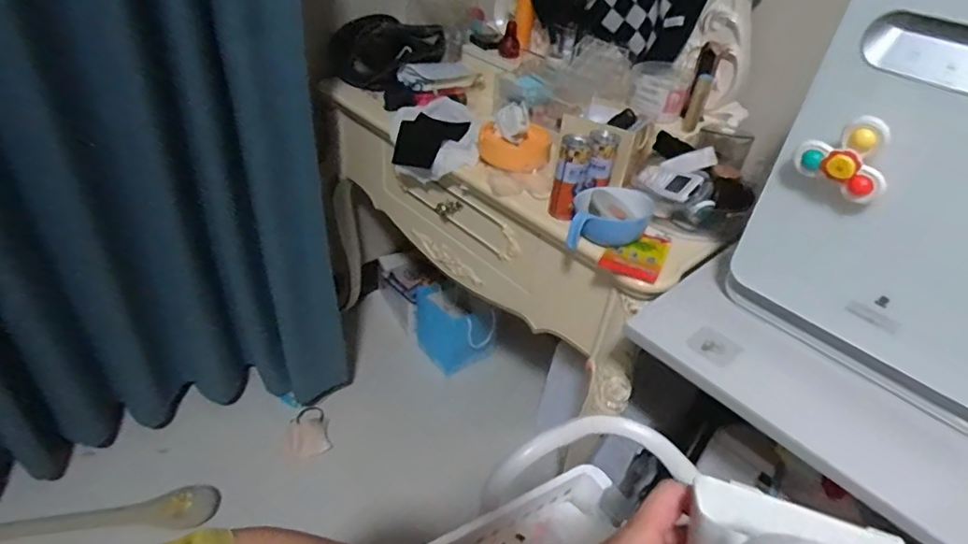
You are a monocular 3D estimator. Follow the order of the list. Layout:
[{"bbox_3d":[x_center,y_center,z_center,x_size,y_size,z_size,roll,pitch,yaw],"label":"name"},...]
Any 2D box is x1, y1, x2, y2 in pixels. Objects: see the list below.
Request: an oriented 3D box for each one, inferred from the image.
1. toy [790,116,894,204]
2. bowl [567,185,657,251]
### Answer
[{"bbox_3d":[0.377,-0.120,0.569,0.089,0.081,0.035,24,40,20],"label":"toy"},{"bbox_3d":[0.193,-0.082,0.844,0.119,0.076,0.105,17,38,12],"label":"bowl"}]

